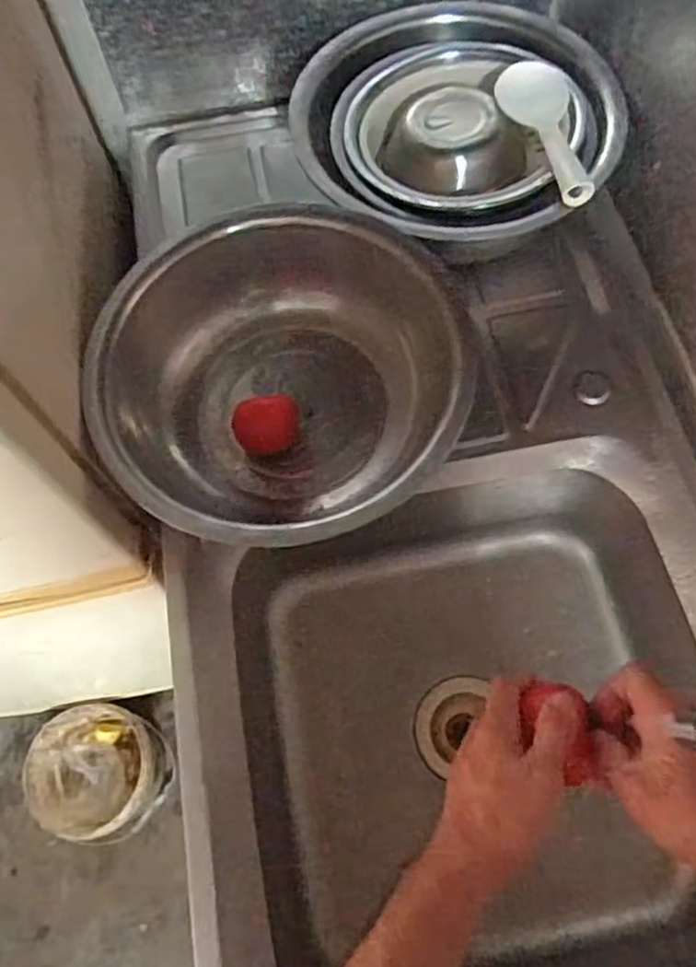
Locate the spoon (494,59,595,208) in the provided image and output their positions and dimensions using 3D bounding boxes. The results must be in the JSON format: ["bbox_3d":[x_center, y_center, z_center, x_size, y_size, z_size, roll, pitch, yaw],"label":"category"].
[{"bbox_3d":[0.200,-0.343,0.676,0.062,0.026,0.195,-14,67,-3],"label":"spoon"}]

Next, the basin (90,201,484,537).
[{"bbox_3d":[-0.056,-0.094,0.643,0.307,0.127,0.316,-1,66,2],"label":"basin"}]

